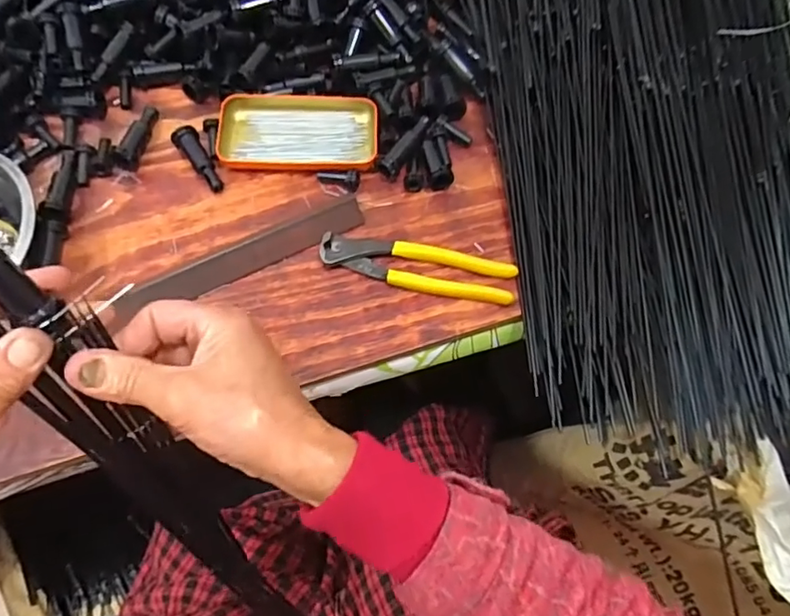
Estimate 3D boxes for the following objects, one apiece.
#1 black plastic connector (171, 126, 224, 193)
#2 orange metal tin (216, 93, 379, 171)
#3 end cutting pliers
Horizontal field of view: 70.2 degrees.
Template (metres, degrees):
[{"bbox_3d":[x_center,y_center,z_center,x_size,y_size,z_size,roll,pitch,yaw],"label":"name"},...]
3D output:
[{"bbox_3d":[-0.177,-0.134,0.507,0.021,0.017,0.069,-29,71,-14],"label":"black plastic connector"},{"bbox_3d":[-0.088,-0.166,0.524,0.142,0.020,0.077,2,66,-2],"label":"orange metal tin"},{"bbox_3d":[0.019,-0.035,0.477,0.163,0.014,0.038,13,67,3],"label":"end cutting pliers"}]

